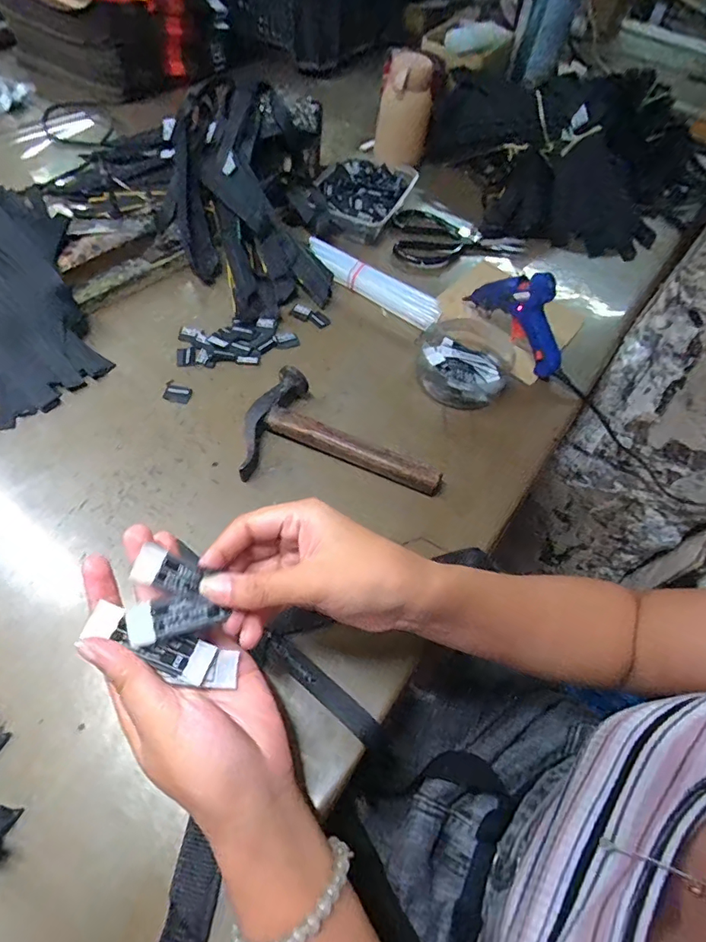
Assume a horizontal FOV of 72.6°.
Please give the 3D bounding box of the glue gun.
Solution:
[{"bbox_3d":[0.182,-0.177,0.519,0.028,0.090,0.130,-28,65,-22],"label":"glue gun"}]

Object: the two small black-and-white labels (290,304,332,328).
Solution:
[{"bbox_3d":[-0.048,-0.178,0.553,0.045,0.004,0.020,19,56,-7],"label":"two small black-and-white labels"}]

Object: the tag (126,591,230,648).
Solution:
[{"bbox_3d":[-0.091,0.074,0.246,0.044,0.004,0.020,-11,72,-23],"label":"tag"}]

